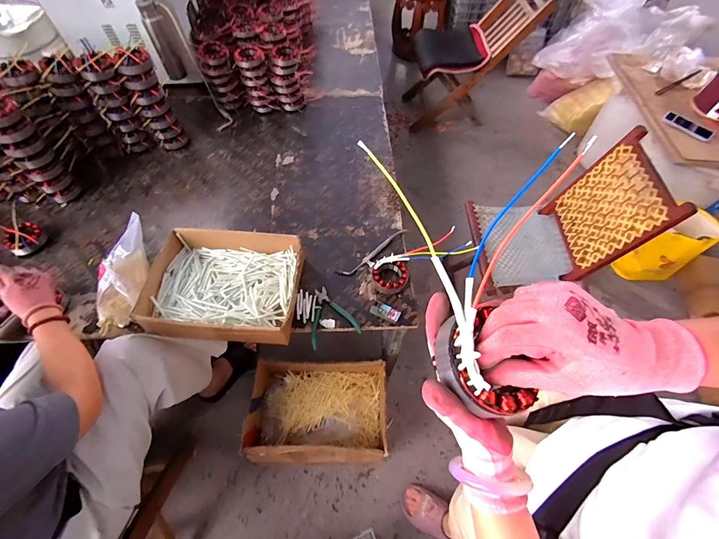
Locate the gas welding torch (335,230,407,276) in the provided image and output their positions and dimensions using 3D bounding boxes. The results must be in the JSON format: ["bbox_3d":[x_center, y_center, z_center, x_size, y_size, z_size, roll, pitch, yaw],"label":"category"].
[{"bbox_3d":[0.038,-0.045,0.893,0.228,0.009,0.027,-35,66,-20],"label":"gas welding torch"}]

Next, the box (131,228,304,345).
[{"bbox_3d":[-0.309,0.036,0.791,0.327,0.085,0.250,4,59,1],"label":"box"}]

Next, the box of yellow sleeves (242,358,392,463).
[{"bbox_3d":[-0.122,0.412,1.021,0.391,0.134,0.273,1,59,-1],"label":"box of yellow sleeves"}]

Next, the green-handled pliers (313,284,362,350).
[{"bbox_3d":[-0.071,0.101,0.795,0.110,0.013,0.135,-17,61,-11],"label":"green-handled pliers"}]

